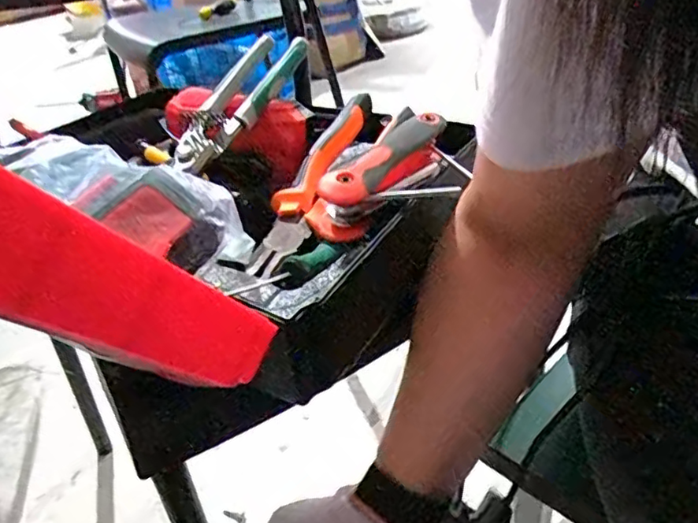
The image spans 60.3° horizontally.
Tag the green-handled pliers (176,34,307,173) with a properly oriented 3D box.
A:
[{"bbox_3d":[-0.080,-0.119,0.438,0.049,0.013,0.155,8,52,21],"label":"green-handled pliers"}]

